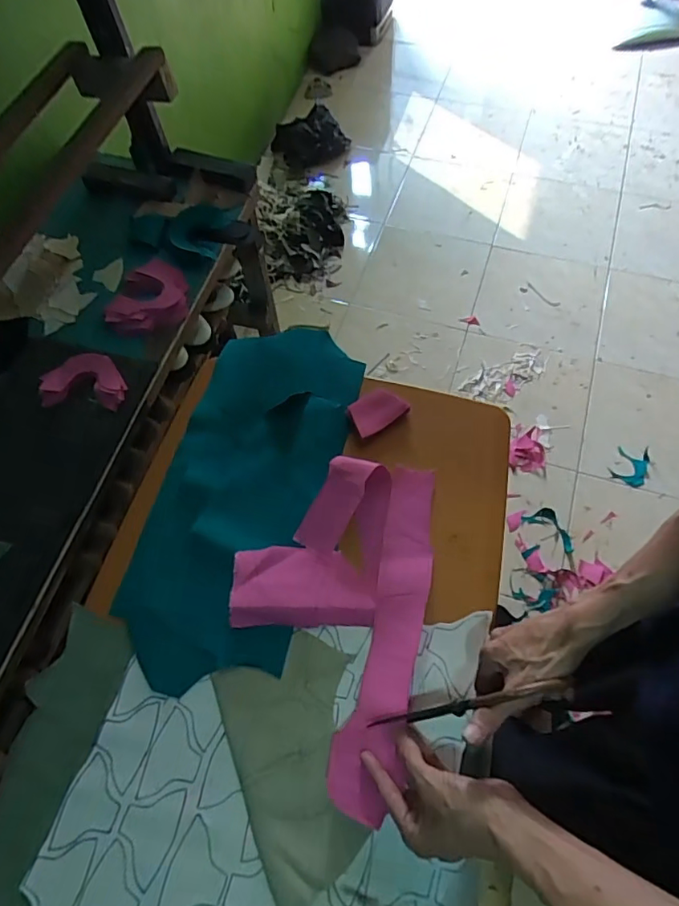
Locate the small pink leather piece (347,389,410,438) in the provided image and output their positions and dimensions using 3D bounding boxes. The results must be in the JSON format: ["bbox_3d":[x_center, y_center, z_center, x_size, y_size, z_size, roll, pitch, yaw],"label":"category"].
[{"bbox_3d":[0.052,-0.061,0.728,0.077,0.009,0.062,-30,66,-11],"label":"small pink leather piece"}]

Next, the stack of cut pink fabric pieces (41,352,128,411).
[{"bbox_3d":[-0.429,-0.120,0.884,0.140,0.036,0.110,-4,64,1],"label":"stack of cut pink fabric pieces"}]

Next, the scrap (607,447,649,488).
[{"bbox_3d":[0.812,0.034,1.460,0.108,0.008,0.122,14,64,8],"label":"scrap"}]

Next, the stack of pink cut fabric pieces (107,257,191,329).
[{"bbox_3d":[-0.346,-0.306,0.980,0.135,0.024,0.173,8,65,7],"label":"stack of pink cut fabric pieces"}]

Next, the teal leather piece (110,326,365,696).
[{"bbox_3d":[-0.127,0.038,0.699,0.227,0.033,0.497,12,66,9],"label":"teal leather piece"}]

